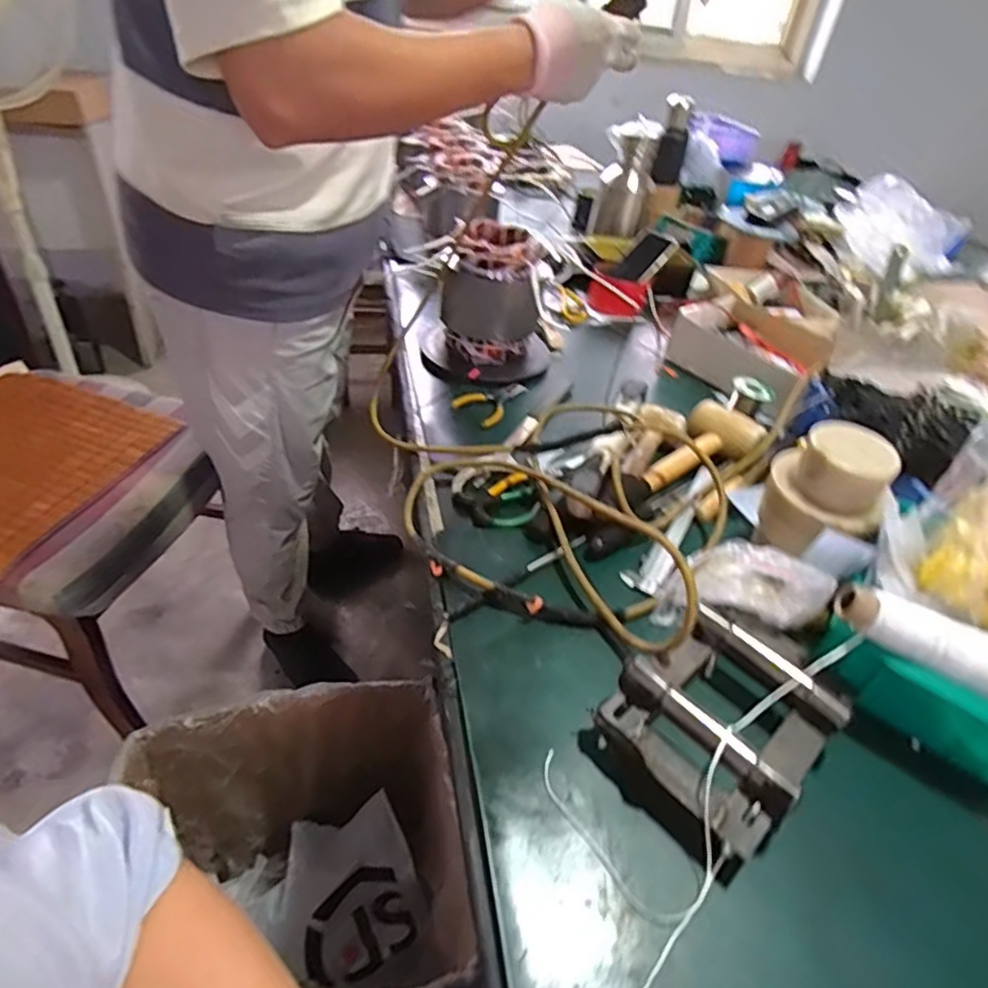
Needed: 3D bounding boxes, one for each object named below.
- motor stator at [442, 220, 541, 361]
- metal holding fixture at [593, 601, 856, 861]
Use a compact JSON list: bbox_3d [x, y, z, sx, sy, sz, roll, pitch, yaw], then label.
[{"bbox_3d":[-0.009,-0.303,0.955,0.130,0.172,0.129,-2,41,-8],"label":"motor stator"},{"bbox_3d":[0.189,0.169,0.503,0.192,0.052,0.135,-30,51,-34],"label":"metal holding fixture"}]

